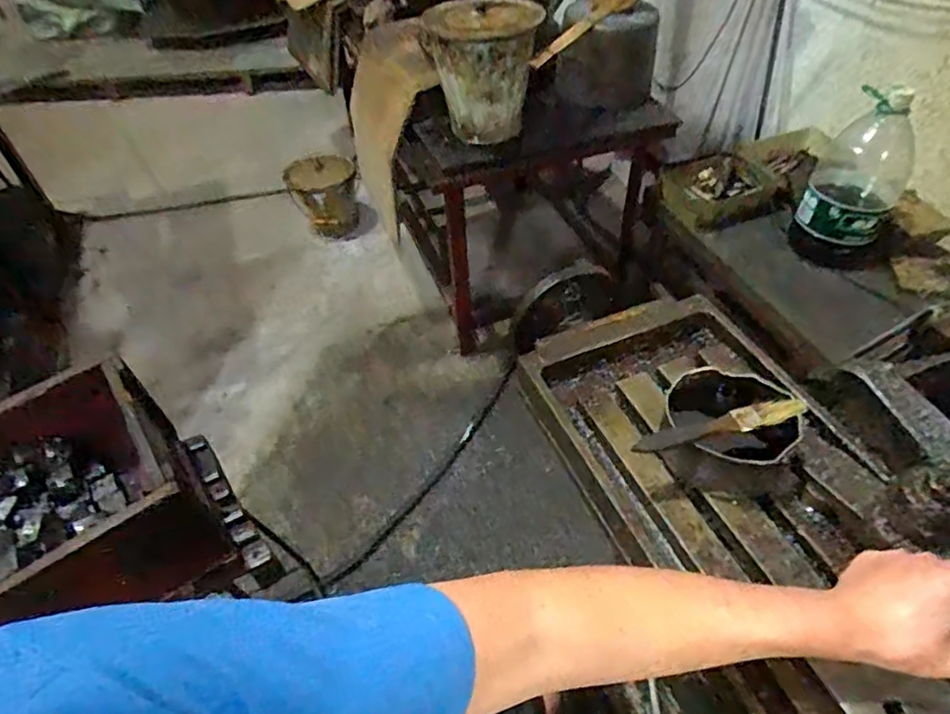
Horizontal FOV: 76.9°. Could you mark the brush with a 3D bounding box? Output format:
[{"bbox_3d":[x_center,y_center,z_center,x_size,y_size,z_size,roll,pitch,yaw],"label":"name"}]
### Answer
[{"bbox_3d":[0.206,0.058,0.504,0.154,0.007,0.019,-14,75,-4],"label":"brush"}]

